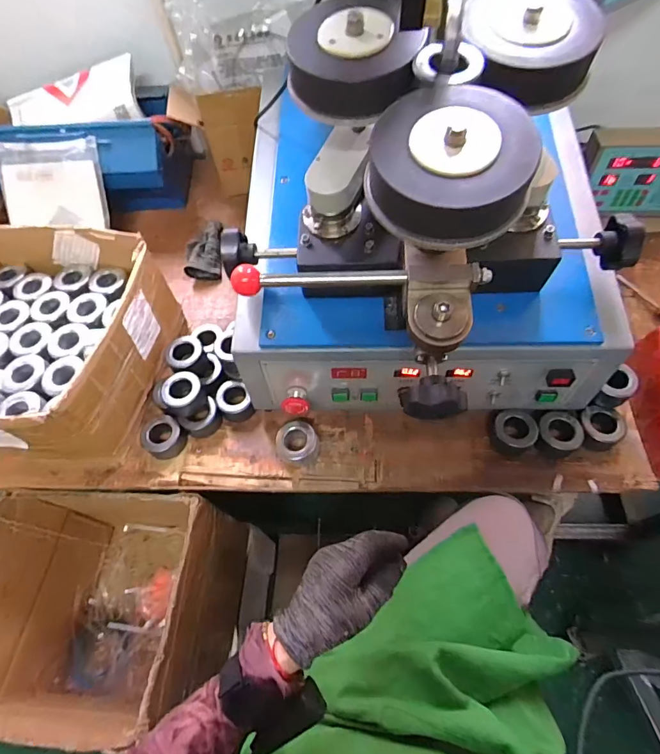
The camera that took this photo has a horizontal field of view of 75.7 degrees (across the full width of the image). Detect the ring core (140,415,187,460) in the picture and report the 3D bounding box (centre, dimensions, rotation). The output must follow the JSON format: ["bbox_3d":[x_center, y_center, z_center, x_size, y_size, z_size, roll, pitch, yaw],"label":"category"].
[{"bbox_3d":[-0.263,0.092,0.665,0.067,0.039,0.061,-2,60,3],"label":"ring core"}]

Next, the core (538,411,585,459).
[{"bbox_3d":[0.338,0.087,0.629,0.059,0.045,0.062,-2,60,3],"label":"core"}]

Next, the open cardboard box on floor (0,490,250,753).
[{"bbox_3d":[-0.350,0.375,0.712,0.319,0.316,0.319,2,60,6],"label":"open cardboard box on floor"}]

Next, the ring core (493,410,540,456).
[{"bbox_3d":[0.275,0.084,0.635,0.061,0.048,0.057,-2,60,3],"label":"ring core"}]

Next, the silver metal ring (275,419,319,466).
[{"bbox_3d":[-0.049,0.096,0.655,0.061,0.047,0.065,-2,60,3],"label":"silver metal ring"}]

